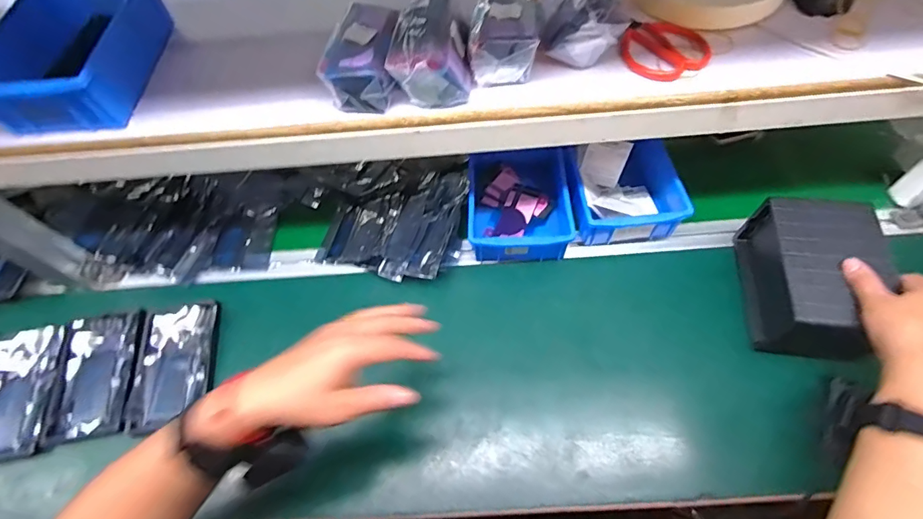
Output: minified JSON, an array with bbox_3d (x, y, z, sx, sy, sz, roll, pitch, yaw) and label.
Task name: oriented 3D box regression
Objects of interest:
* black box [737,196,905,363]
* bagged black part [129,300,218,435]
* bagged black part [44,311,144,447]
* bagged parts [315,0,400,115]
[{"bbox_3d":[0.408,0.023,0.518,0.115,0.101,0.164,6,61,7],"label":"black box"},{"bbox_3d":[-0.360,0.131,0.563,0.089,0.022,0.154,-5,60,1],"label":"bagged black part"},{"bbox_3d":[-0.453,0.143,0.563,0.093,0.023,0.154,-7,60,0],"label":"bagged black part"},{"bbox_3d":[-0.096,-0.200,0.454,0.071,0.061,0.108,2,61,5],"label":"bagged parts"}]

